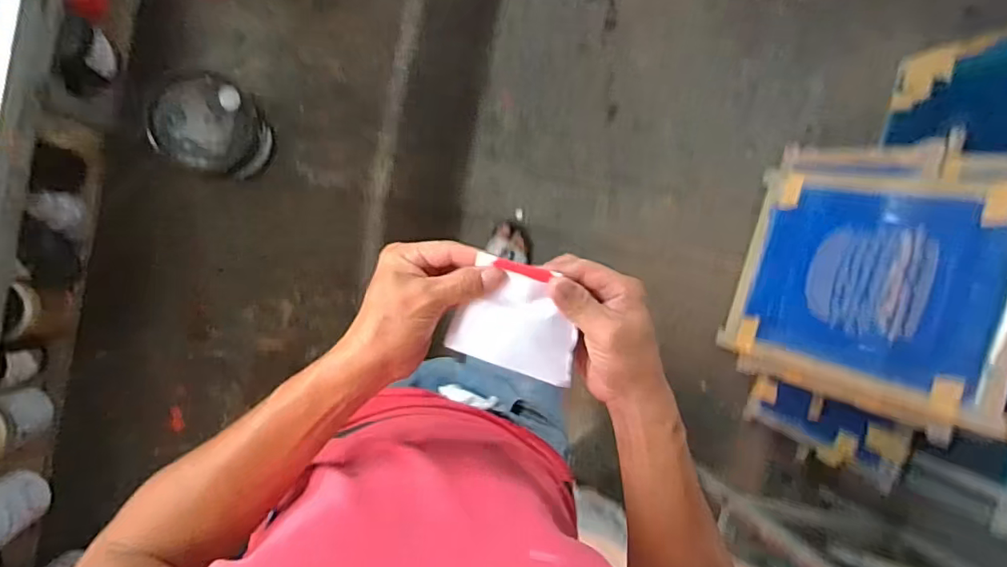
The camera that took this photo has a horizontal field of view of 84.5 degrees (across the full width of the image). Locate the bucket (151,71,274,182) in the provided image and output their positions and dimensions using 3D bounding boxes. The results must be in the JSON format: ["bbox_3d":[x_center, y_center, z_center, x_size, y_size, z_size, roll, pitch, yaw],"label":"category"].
[{"bbox_3d":[-0.620,-0.328,1.228,0.183,0.283,0.199,0,92,-8],"label":"bucket"}]

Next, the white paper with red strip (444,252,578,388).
[{"bbox_3d":[0.016,0.029,0.432,0.101,0.019,0.080,20,89,-8],"label":"white paper with red strip"}]

